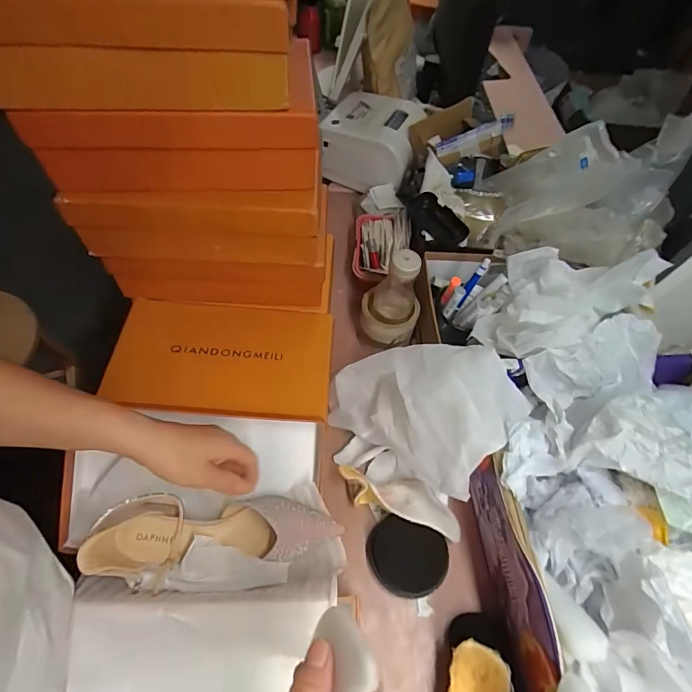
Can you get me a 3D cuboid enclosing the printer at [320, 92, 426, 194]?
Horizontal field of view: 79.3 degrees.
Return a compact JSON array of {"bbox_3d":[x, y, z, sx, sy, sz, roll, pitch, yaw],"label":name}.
[{"bbox_3d":[0.055,-0.435,0.890,0.186,0.109,0.178,16,57,7],"label":"printer"}]

